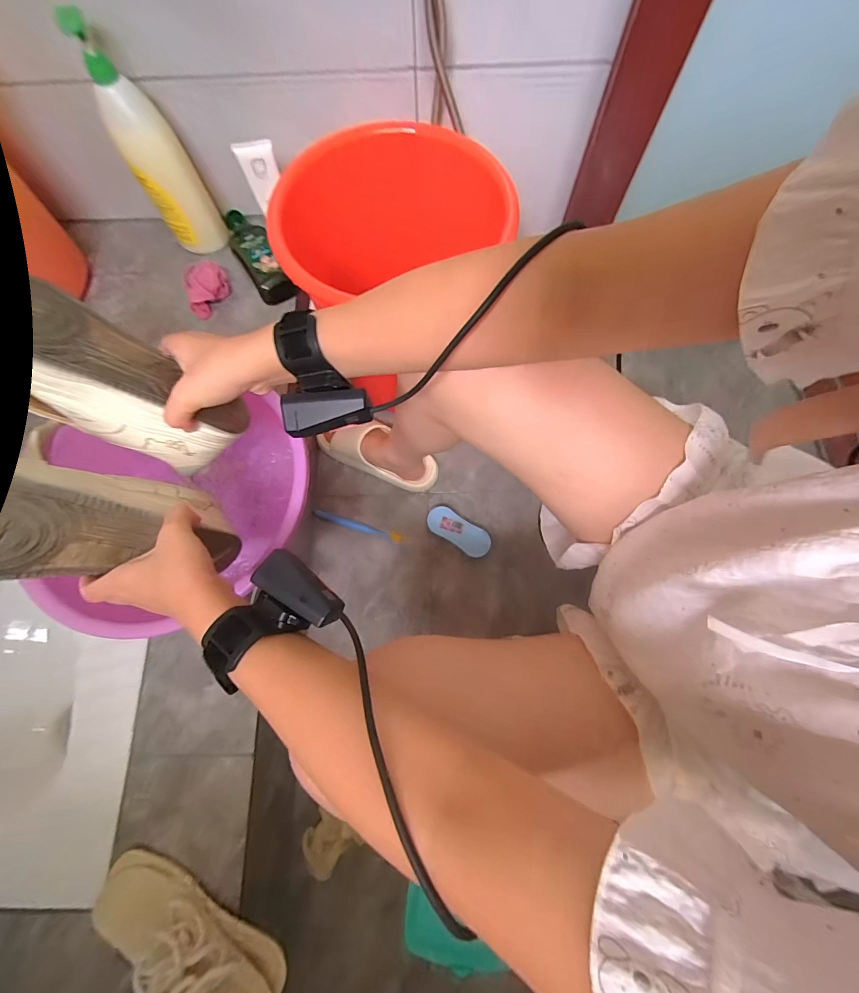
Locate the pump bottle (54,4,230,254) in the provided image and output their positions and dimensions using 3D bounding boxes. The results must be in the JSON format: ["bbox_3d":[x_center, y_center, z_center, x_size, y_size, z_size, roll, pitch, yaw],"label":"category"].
[{"bbox_3d":[-0.421,-0.520,0.588,0.084,0.281,0.070,-35,75,-9],"label":"pump bottle"}]

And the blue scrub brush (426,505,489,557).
[{"bbox_3d":[0.055,0.069,0.729,0.126,0.033,0.050,31,76,11],"label":"blue scrub brush"}]

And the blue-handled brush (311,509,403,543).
[{"bbox_3d":[-0.142,0.057,0.750,0.181,0.010,0.020,15,74,6],"label":"blue-handled brush"}]

